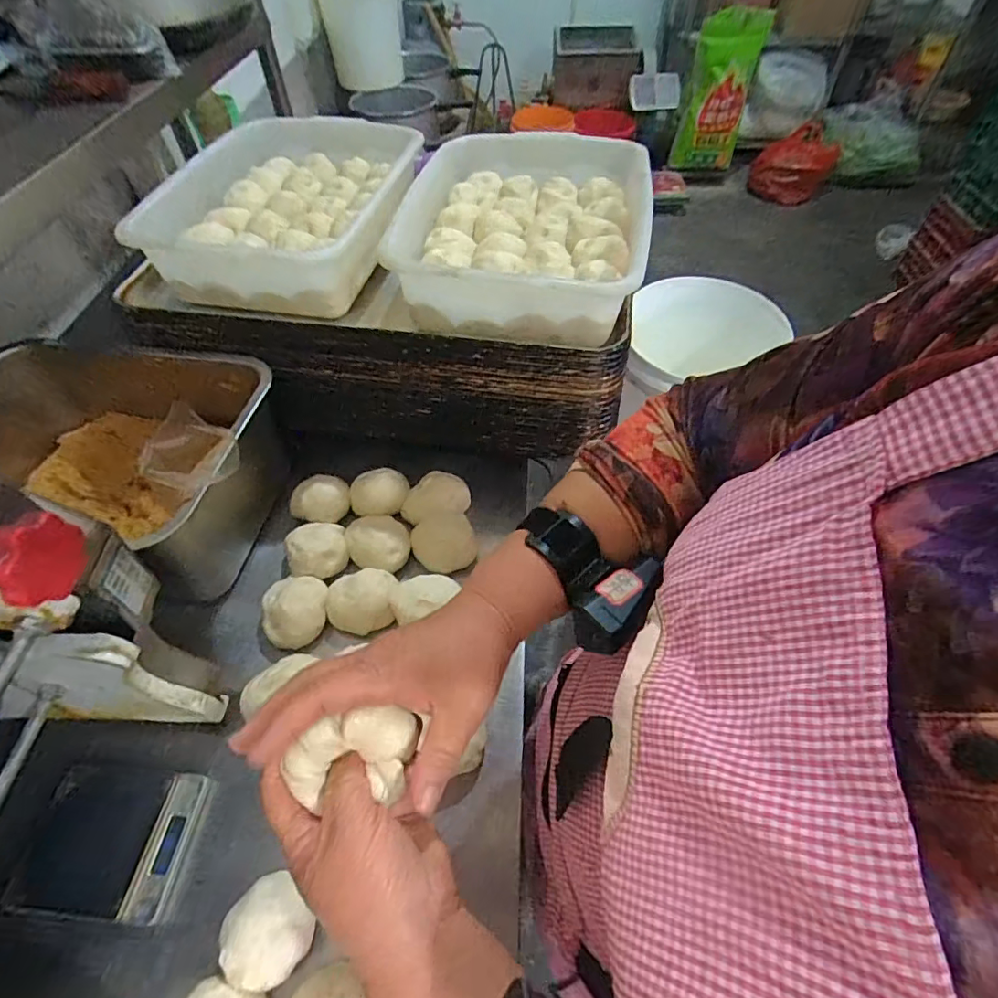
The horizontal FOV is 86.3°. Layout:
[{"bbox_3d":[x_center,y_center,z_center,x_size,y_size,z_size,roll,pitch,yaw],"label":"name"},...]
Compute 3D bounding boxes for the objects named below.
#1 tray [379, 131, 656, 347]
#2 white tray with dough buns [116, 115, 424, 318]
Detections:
[{"bbox_3d":[0.033,-0.318,0.626,0.257,0.084,0.353,3,53,5],"label":"tray"},{"bbox_3d":[-0.258,-0.376,0.684,0.247,0.089,0.354,7,53,8],"label":"white tray with dough buns"}]

